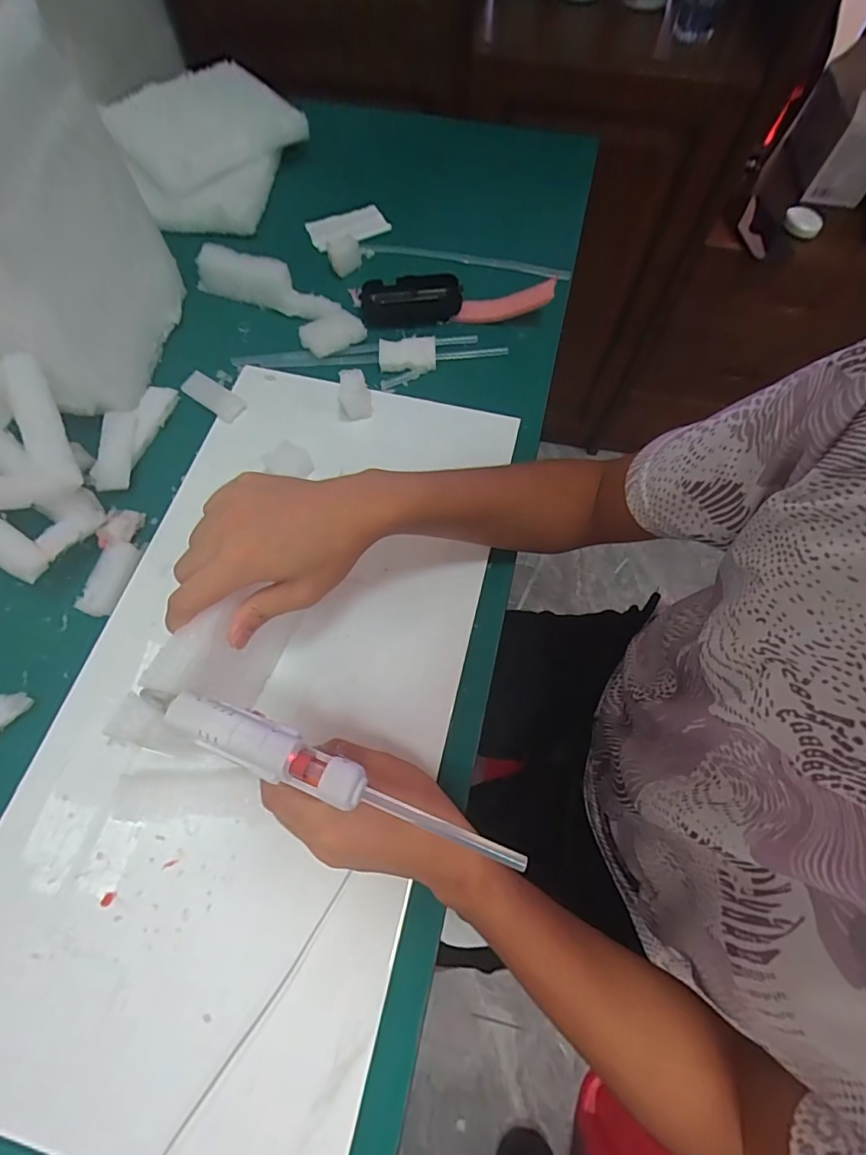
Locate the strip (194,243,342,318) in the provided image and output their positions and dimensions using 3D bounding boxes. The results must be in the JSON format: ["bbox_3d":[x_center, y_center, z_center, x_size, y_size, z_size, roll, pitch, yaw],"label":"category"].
[{"bbox_3d":[-0.190,-0.329,0.544,0.169,0.050,0.021,20,70,9],"label":"strip"}]

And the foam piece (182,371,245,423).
[{"bbox_3d":[-0.228,-0.187,0.503,0.082,0.011,0.029,36,73,14],"label":"foam piece"}]

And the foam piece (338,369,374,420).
[{"bbox_3d":[-0.077,-0.179,0.479,0.030,0.042,0.030,0,68,1],"label":"foam piece"}]

